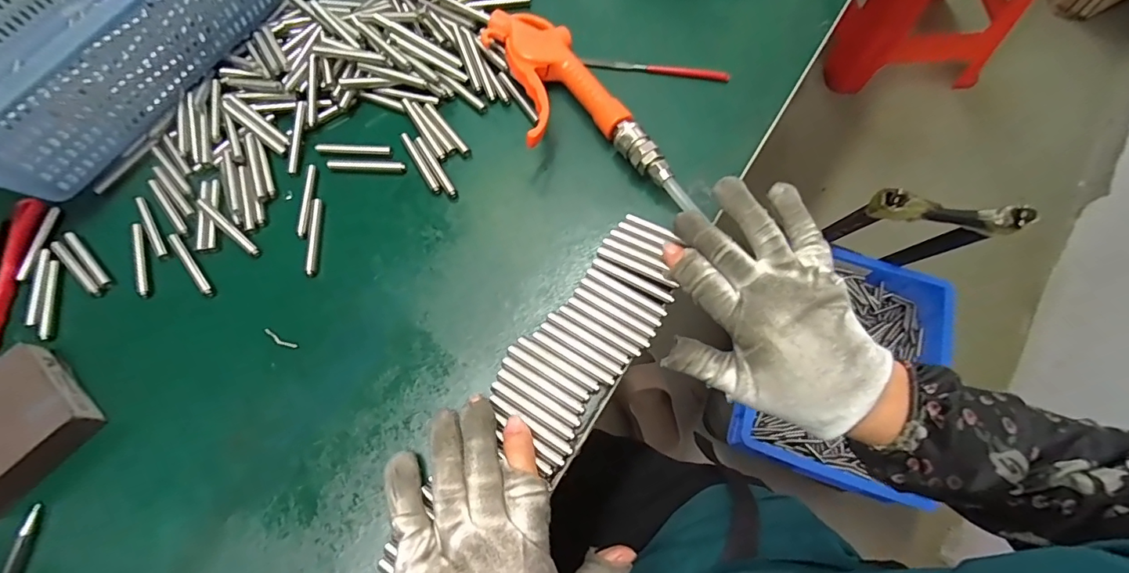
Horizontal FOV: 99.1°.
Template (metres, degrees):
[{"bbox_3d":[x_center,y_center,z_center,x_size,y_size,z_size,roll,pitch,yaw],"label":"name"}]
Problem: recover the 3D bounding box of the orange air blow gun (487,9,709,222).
[{"bbox_3d":[-0.002,-0.135,0.356,0.079,0.037,0.197,-28,72,-9],"label":"orange air blow gun"}]

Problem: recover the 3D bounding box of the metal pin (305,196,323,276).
[{"bbox_3d":[-0.178,-0.036,0.342,0.007,0.006,0.060,-5,70,0],"label":"metal pin"}]

